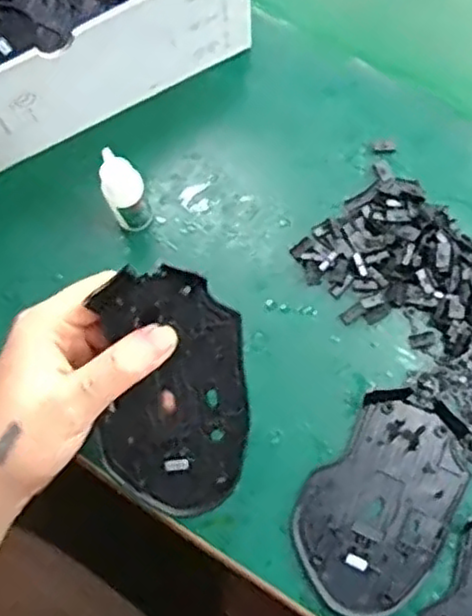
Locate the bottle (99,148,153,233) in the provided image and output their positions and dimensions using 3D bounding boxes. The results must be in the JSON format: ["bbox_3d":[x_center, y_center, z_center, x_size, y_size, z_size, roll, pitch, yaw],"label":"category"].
[{"bbox_3d":[-0.062,-0.063,0.386,0.022,0.066,0.017,-15,73,-3],"label":"bottle"}]

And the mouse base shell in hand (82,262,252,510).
[{"bbox_3d":[-0.030,0.039,0.327,0.068,0.014,0.112,0,95,4],"label":"mouse base shell in hand"}]

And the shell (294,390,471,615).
[{"bbox_3d":[0.078,0.101,0.363,0.070,0.007,0.112,33,77,11],"label":"shell"}]

